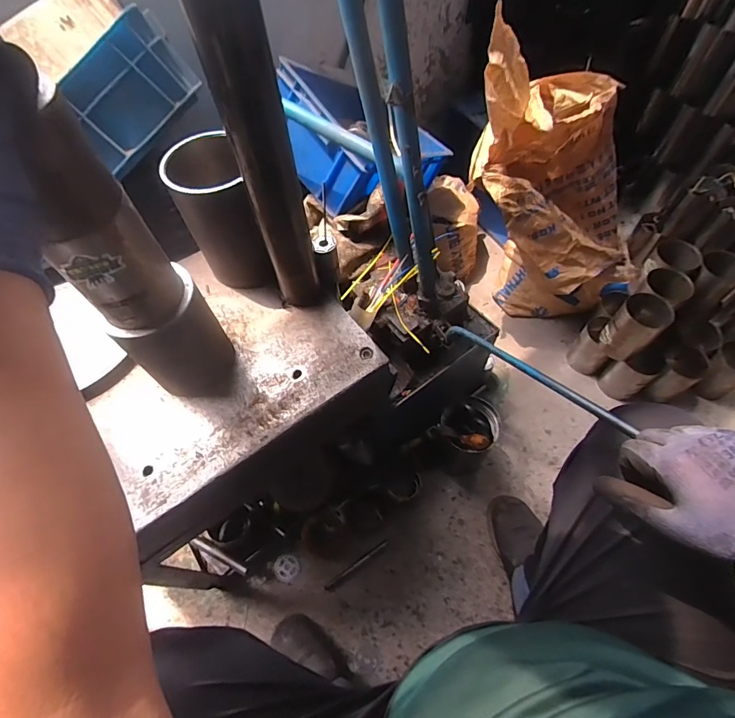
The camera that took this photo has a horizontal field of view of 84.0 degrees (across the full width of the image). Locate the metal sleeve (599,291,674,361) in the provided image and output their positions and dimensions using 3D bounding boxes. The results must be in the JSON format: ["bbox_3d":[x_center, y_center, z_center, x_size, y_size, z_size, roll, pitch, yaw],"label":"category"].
[{"bbox_3d":[0.576,-0.067,0.888,0.096,0.132,0.088,-38,64,-18],"label":"metal sleeve"}]

